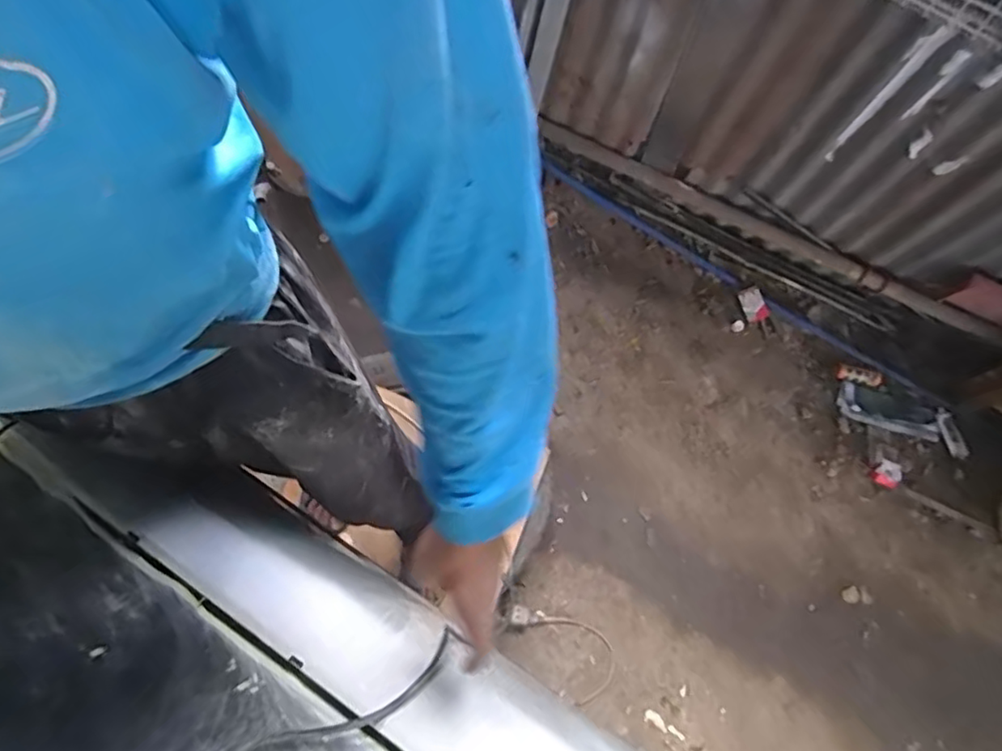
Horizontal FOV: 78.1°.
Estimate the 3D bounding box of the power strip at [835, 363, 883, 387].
[{"bbox_3d":[0.976,-0.002,1.675,0.134,0.017,0.046,10,72,1],"label":"power strip"}]

